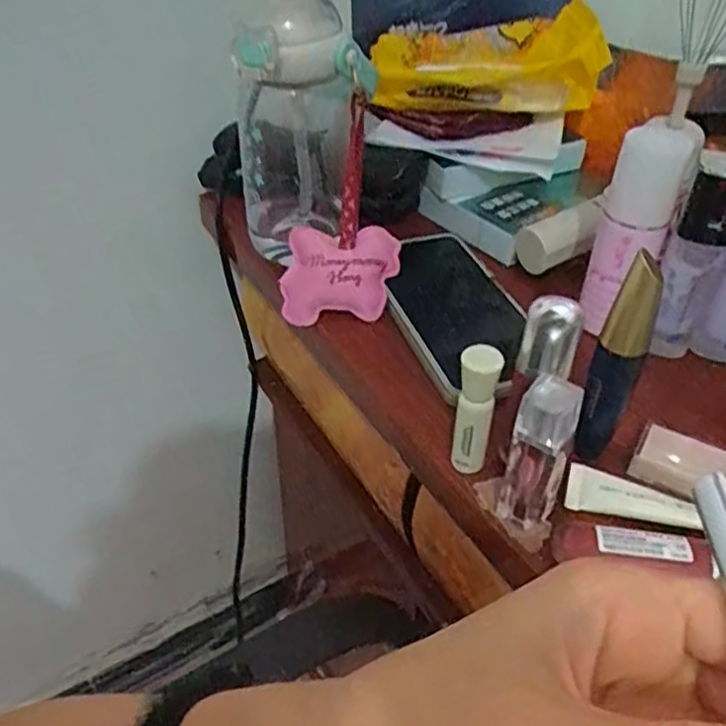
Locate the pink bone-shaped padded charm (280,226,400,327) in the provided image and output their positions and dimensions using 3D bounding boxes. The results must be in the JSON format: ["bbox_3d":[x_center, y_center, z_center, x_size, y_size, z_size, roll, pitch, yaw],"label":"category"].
[{"bbox_3d":[-0.015,-0.057,0.450,0.074,0.063,0.019,3,0,1],"label":"pink bone-shaped padded charm"}]

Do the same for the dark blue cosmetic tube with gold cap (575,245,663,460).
[{"bbox_3d":[0.118,0.001,0.320,0.020,0.106,0.021,23,45,23],"label":"dark blue cosmetic tube with gold cap"}]

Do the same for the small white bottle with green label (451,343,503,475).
[{"bbox_3d":[0.054,0.024,0.332,0.018,0.073,0.015,10,41,10],"label":"small white bottle with green label"}]

